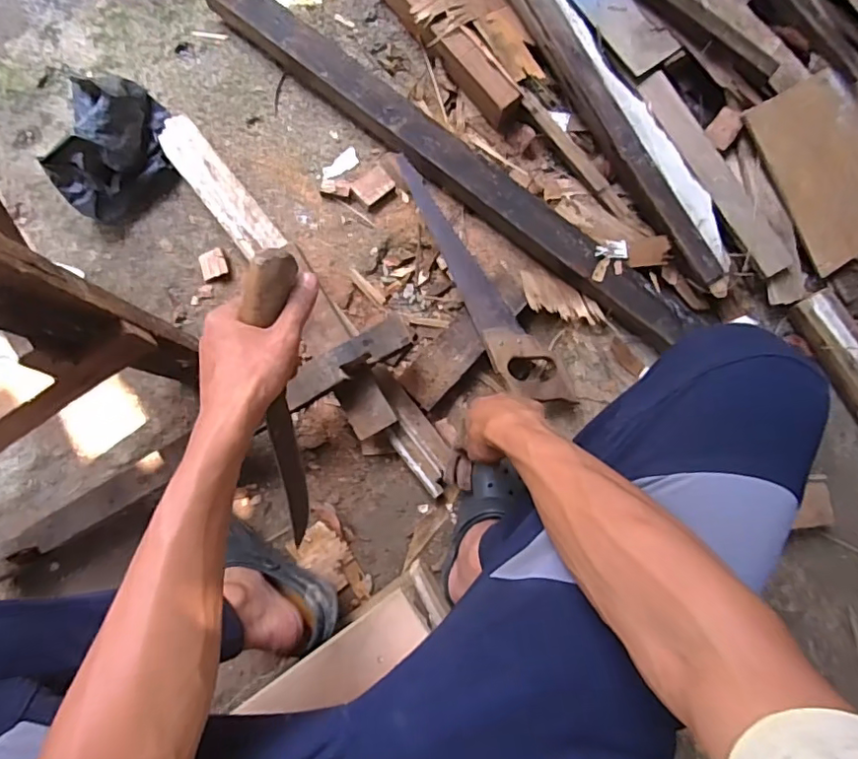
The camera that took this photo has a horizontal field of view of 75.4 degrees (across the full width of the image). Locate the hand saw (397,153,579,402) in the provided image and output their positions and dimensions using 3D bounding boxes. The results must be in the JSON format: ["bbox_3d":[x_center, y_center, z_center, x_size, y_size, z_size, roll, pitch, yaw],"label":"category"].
[{"bbox_3d":[0.059,-0.134,0.784,0.078,0.031,0.412,-34,86,-7],"label":"hand saw"}]

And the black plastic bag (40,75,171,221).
[{"bbox_3d":[-0.435,-0.323,0.777,0.112,0.119,0.200,30,83,1],"label":"black plastic bag"}]

